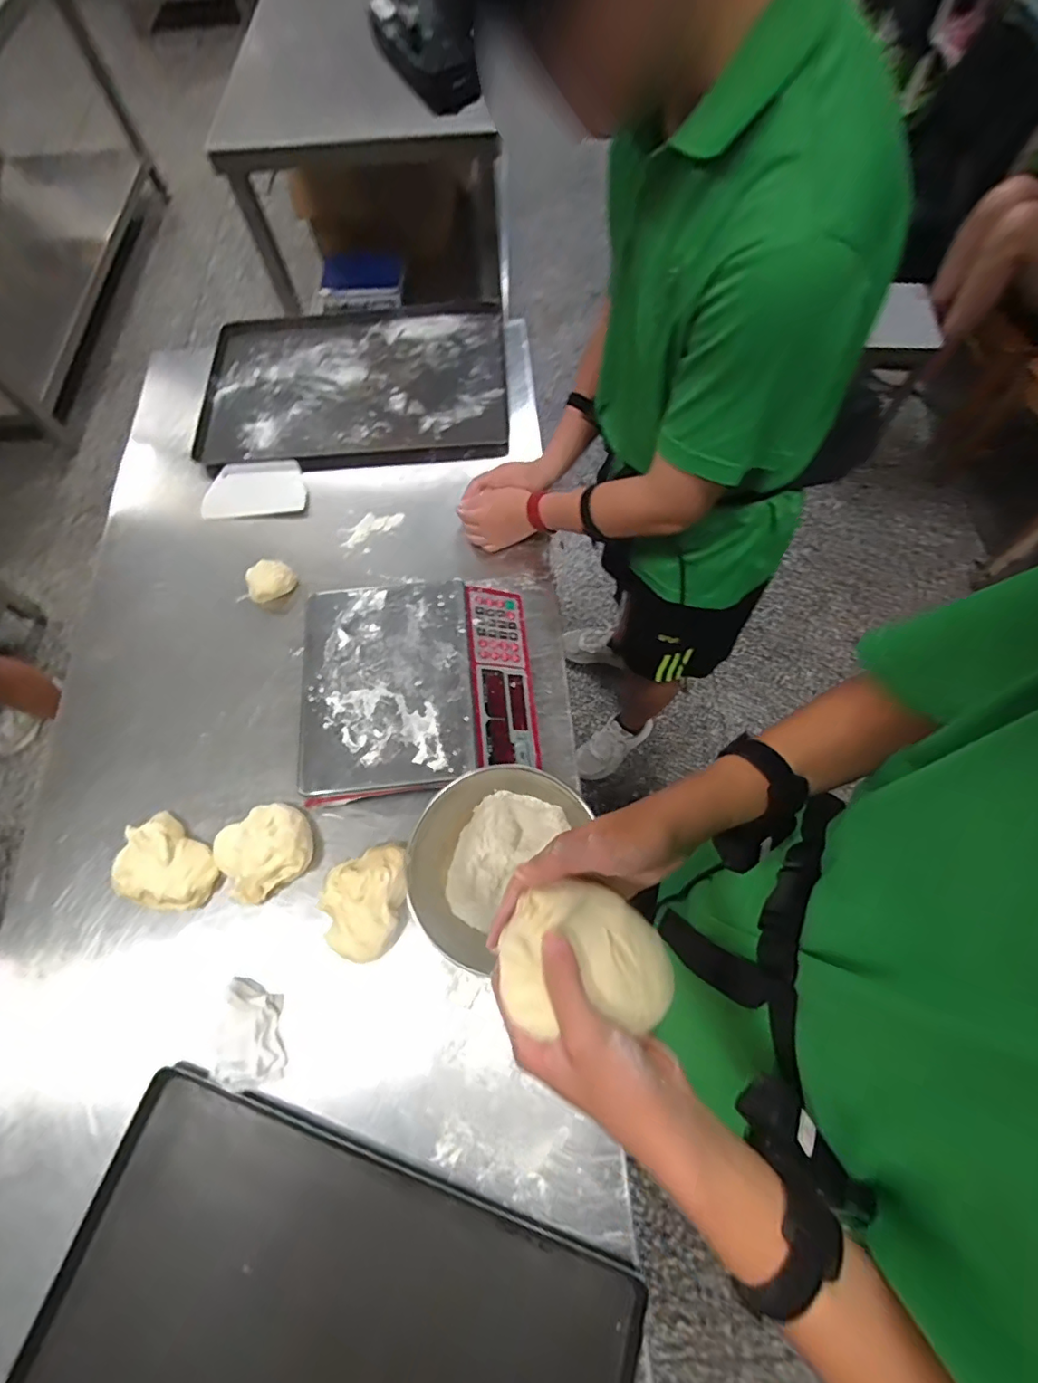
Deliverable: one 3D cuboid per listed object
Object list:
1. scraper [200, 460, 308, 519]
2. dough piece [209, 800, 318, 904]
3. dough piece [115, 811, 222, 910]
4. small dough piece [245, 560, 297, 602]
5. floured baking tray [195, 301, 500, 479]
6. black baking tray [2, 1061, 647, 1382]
[{"bbox_3d":[-0.477,-0.370,0.999,0.177,0.013,0.117,-6,68,-2],"label":"scraper"},{"bbox_3d":[-0.346,0.214,0.746,0.127,0.059,0.114,-32,71,-13],"label":"dough piece"},{"bbox_3d":[-0.481,0.241,0.744,0.140,0.048,0.109,35,72,13],"label":"dough piece"},{"bbox_3d":[-0.413,-0.185,0.912,0.076,0.030,0.060,-27,70,-11],"label":"small dough piece"},{"bbox_3d":[-0.318,-0.610,1.088,0.593,0.042,0.417,-1,67,0],"label":"floured baking tray"},{"bbox_3d":[-0.207,0.698,0.547,0.598,0.044,0.399,18,69,7],"label":"black baking tray"}]

